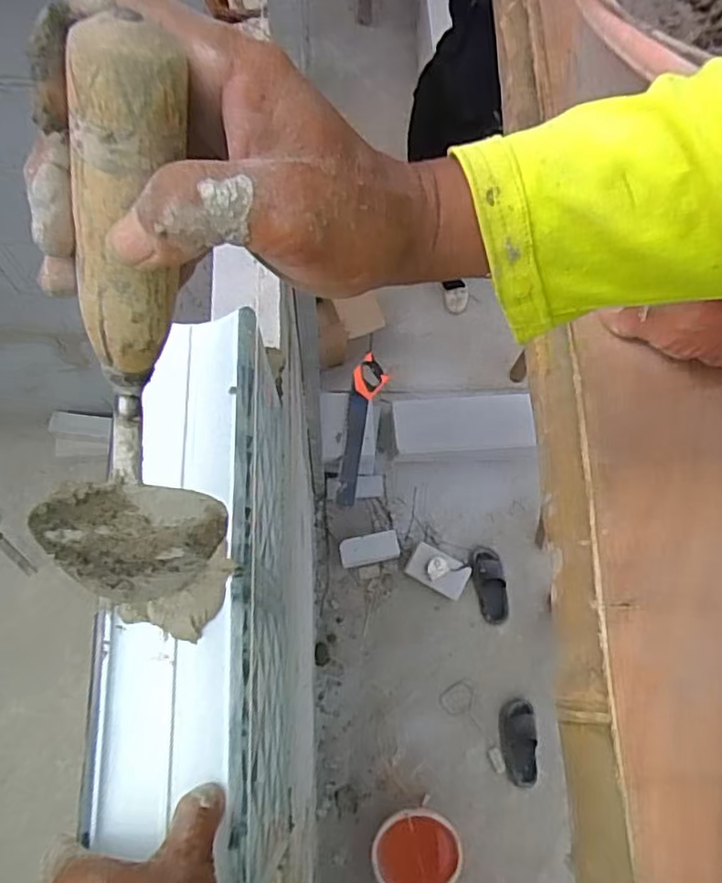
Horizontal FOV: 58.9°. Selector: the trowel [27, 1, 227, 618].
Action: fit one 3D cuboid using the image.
[{"bbox_3d":[-0.084,-0.007,0.238,0.062,0.250,0.045,16,37,3],"label":"trowel"}]

